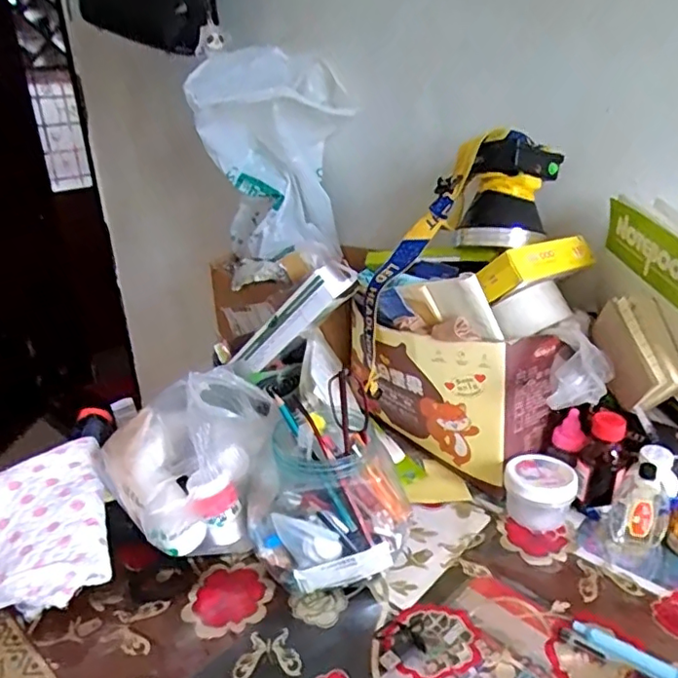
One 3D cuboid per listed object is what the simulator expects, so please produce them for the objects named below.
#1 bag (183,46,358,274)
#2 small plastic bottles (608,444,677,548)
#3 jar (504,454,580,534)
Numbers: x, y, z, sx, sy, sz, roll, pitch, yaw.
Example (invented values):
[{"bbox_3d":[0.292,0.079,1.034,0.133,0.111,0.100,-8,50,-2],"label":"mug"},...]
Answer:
[{"bbox_3d":[-0.086,-0.257,0.833,0.203,0.263,0.211,-4,23,-2],"label":"bag"},{"bbox_3d":[0.288,0.150,0.550,0.050,0.088,0.049,11,27,30],"label":"small plastic bottles"},{"bbox_3d":[0.203,0.154,0.590,0.066,0.050,0.067,-3,23,1],"label":"jar"}]

